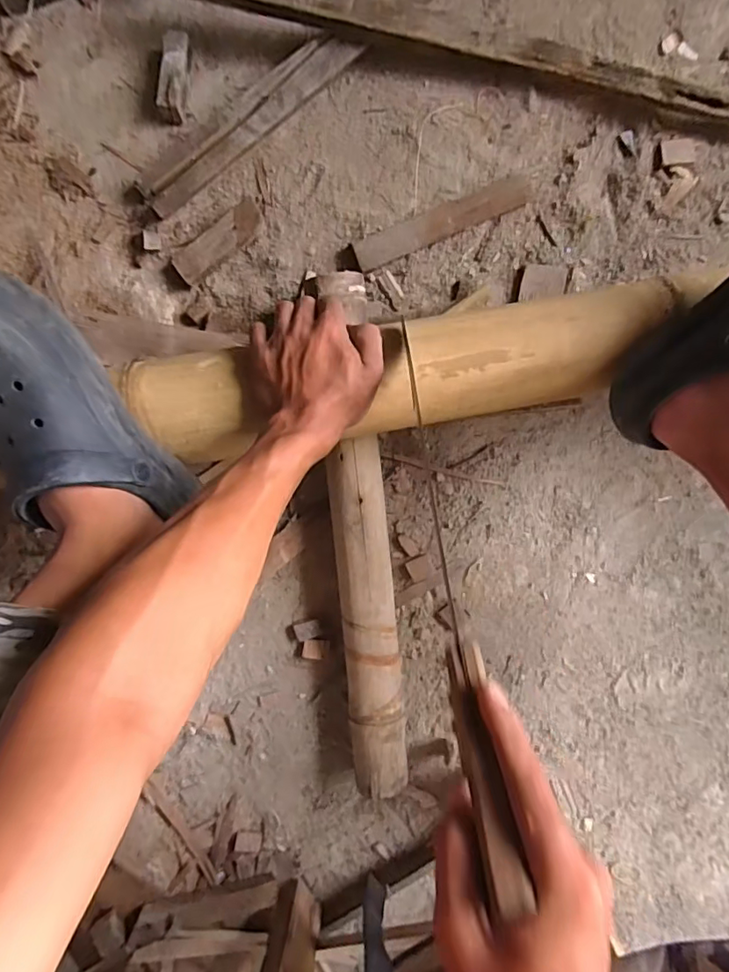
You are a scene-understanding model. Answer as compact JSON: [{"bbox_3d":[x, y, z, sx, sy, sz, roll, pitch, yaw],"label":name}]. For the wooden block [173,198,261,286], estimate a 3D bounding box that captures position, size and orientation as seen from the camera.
[{"bbox_3d":[-0.154,-0.257,0.564,0.105,0.024,0.031,-33,95,2],"label":"wooden block"}]

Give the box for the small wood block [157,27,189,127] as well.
[{"bbox_3d":[-0.197,-0.424,0.554,0.026,0.031,0.082,3,91,-1],"label":"small wood block"}]

